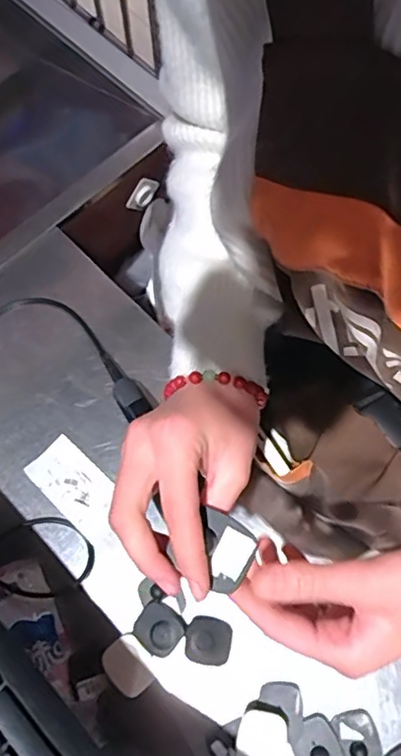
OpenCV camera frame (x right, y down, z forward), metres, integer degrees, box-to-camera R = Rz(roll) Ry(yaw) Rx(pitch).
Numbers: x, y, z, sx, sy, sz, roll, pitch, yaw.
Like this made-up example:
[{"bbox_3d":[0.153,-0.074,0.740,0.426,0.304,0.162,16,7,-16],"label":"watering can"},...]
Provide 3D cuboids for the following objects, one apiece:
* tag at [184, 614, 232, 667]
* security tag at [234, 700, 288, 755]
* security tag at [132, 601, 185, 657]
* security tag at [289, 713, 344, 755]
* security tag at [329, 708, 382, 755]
[{"bbox_3d":[0.007,0.237,0.529,0.040,0.017,0.040,9,71,6],"label":"tag"},{"bbox_3d":[0.053,0.311,0.506,0.042,0.021,0.052,10,71,6],"label":"security tag"},{"bbox_3d":[-0.039,0.231,0.540,0.043,0.015,0.041,38,76,15],"label":"security tag"},{"bbox_3d":[0.101,0.322,0.509,0.039,0.009,0.044,-28,71,-7],"label":"security tag"},{"bbox_3d":[0.137,0.318,0.511,0.036,0.010,0.047,-14,70,-2],"label":"security tag"}]

